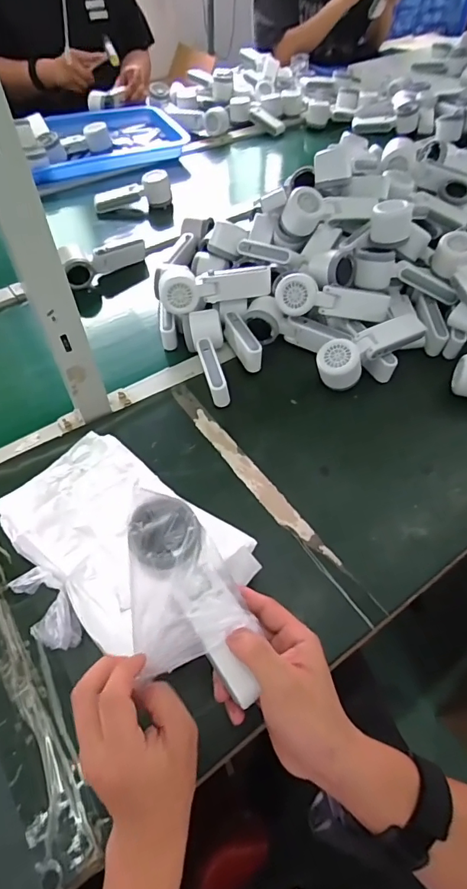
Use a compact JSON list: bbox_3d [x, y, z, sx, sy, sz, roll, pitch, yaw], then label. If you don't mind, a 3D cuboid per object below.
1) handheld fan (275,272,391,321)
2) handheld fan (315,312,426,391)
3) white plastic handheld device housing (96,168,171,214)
[{"bbox_3d":[0.146,-0.213,0.673,0.166,0.054,0.042,7,33,-11],"label":"handheld fan"},{"bbox_3d":[0.195,-0.137,0.650,0.162,0.052,0.059,-27,59,-18],"label":"handheld fan"},{"bbox_3d":[-0.217,-0.539,0.979,0.169,0.062,0.050,-12,60,4],"label":"white plastic handheld device housing"}]

